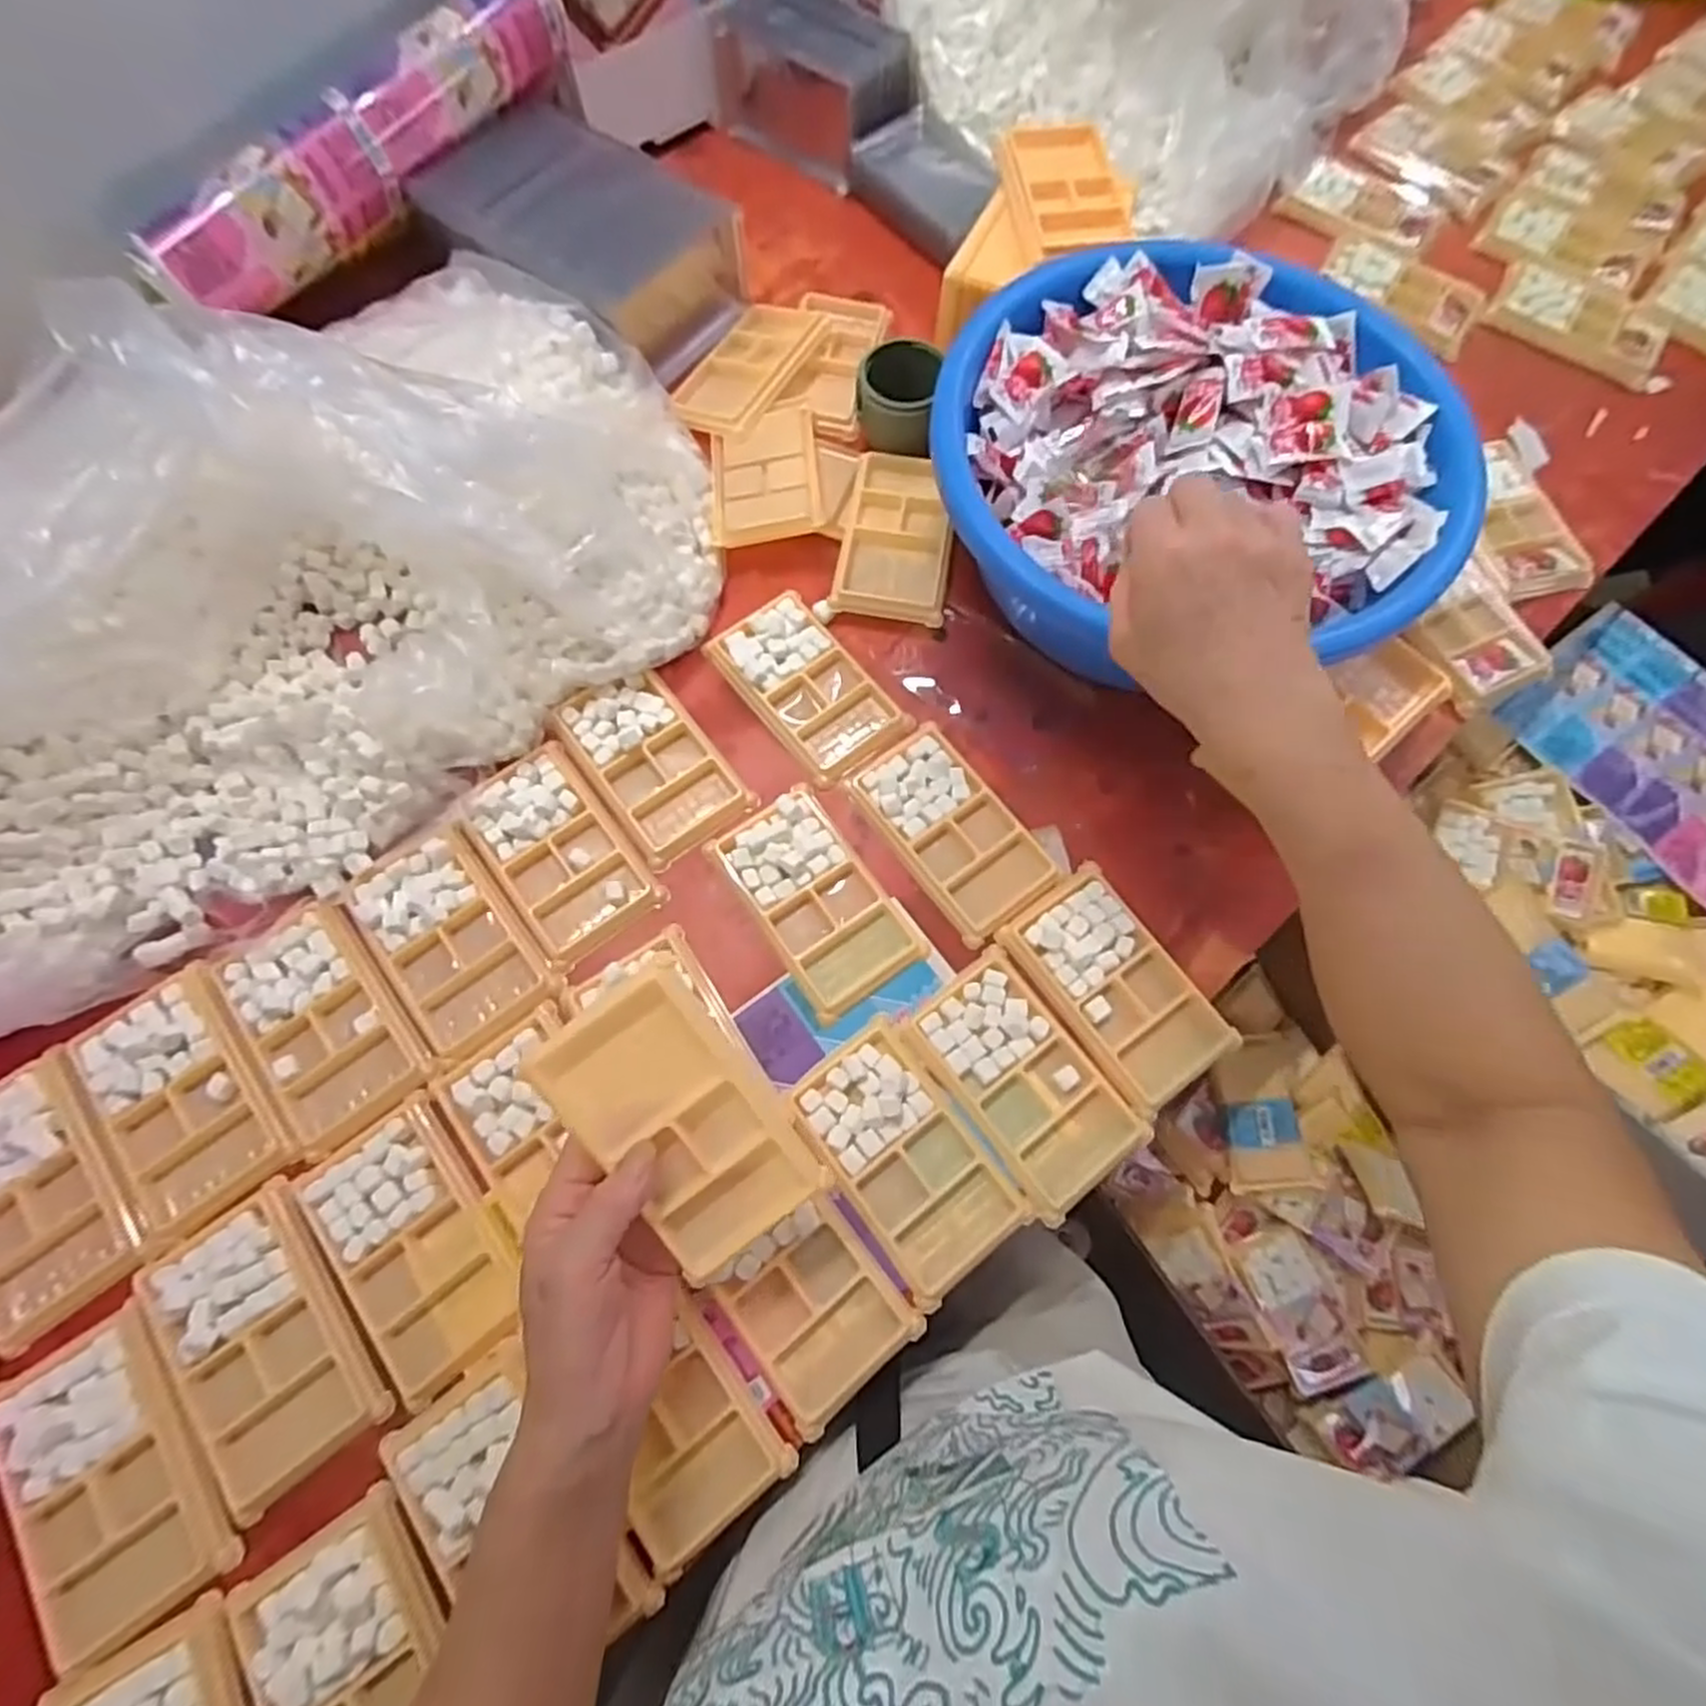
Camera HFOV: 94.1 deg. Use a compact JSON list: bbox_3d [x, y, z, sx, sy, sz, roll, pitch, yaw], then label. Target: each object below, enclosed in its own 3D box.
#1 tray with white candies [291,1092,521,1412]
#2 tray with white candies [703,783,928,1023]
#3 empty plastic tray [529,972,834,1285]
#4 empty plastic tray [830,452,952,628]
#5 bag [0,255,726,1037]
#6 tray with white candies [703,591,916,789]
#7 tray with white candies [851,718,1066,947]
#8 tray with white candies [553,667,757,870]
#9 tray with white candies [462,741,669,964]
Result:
[{"bbox_3d":[-0.234,0.208,0.426,0.080,0.011,0.136,-35,75,-12],"label":"tray with white candies"},{"bbox_3d":[-0.024,0.026,0.490,0.074,0.016,0.136,-32,75,-11],"label":"tray with white candies"},{"bbox_3d":[-0.078,0.123,0.367,0.076,0.017,0.130,-35,97,-7],"label":"empty plastic tray"},{"bbox_3d":[0.034,-0.230,0.573,0.076,0.011,0.136,10,71,2],"label":"empty plastic tray"},{"bbox_3d":[-0.354,-0.153,0.465,0.600,0.155,0.327,-42,77,-14],"label":"bag"},{"bbox_3d":[-0.031,-0.114,0.548,0.076,0.018,0.137,-36,75,-12],"label":"tray with white candies"},{"bbox_3d":[0.063,-0.017,0.509,0.072,0.015,0.139,-34,75,-12],"label":"tray with white candies"},{"bbox_3d":[-0.133,-0.062,0.524,0.074,0.015,0.133,-33,75,-11],"label":"tray with white candies"},{"bbox_3d":[-0.187,-0.002,0.502,0.077,0.017,0.130,-35,75,-12],"label":"tray with white candies"}]

